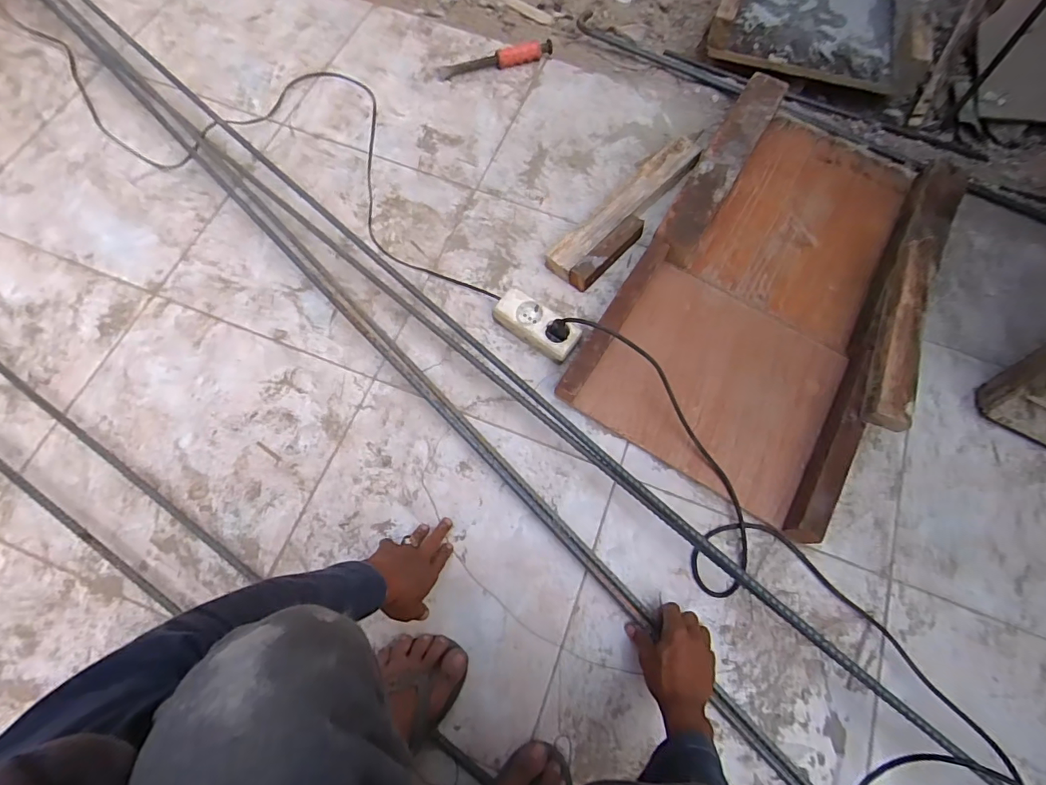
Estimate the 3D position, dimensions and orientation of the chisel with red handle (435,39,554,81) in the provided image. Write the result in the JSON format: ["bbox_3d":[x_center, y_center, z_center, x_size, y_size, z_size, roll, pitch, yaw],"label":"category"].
[{"bbox_3d":[-0.055,-0.679,0.985,0.242,0.030,0.041,-14,72,-6],"label":"chisel with red handle"}]

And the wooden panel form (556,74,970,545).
[{"bbox_3d":[0.422,-0.190,0.788,0.421,0.080,0.732,31,73,9],"label":"wooden panel form"}]

